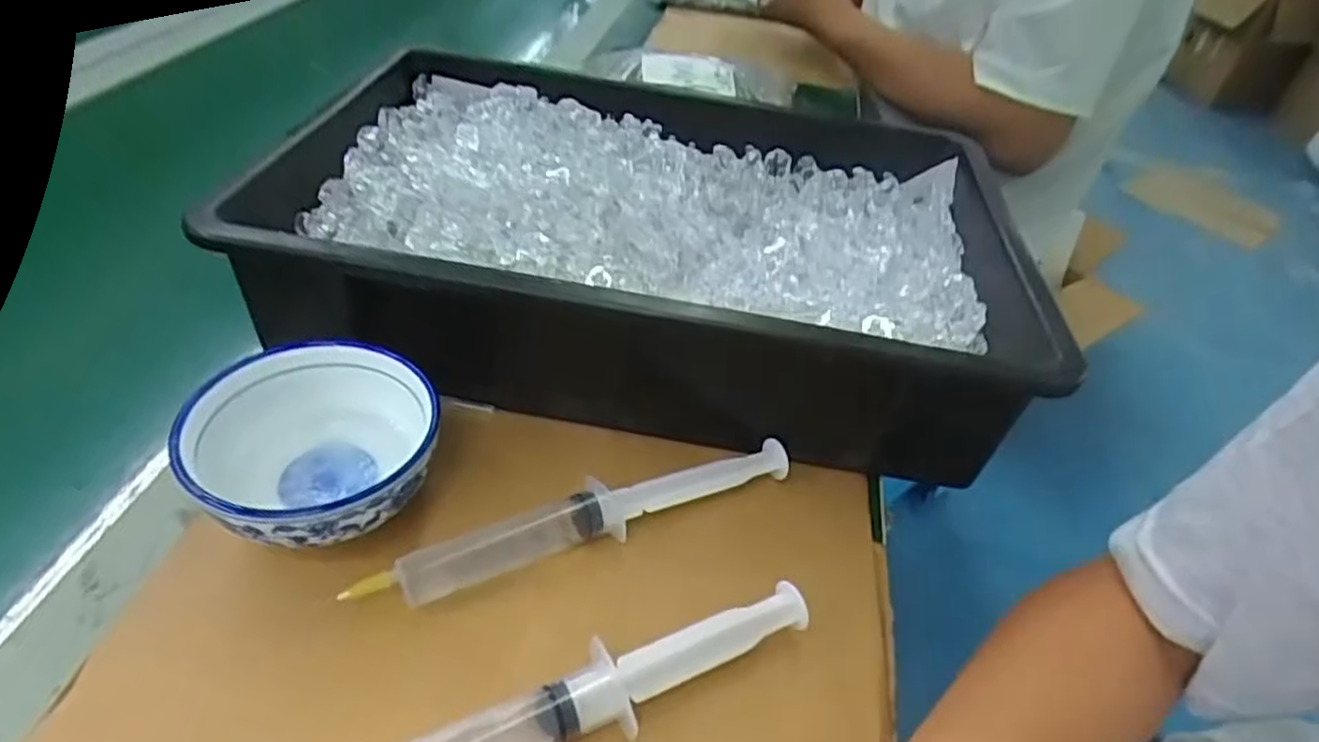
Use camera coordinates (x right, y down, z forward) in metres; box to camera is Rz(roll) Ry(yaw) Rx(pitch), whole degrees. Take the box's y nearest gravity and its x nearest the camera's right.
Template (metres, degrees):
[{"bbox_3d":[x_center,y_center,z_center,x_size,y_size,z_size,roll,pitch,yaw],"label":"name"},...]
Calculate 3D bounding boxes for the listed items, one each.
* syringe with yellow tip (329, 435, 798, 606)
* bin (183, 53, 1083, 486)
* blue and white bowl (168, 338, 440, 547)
[{"bbox_3d":[-0.030,0.066,0.342,0.206,0.021,0.023,-15,46,-25],"label":"syringe with yellow tip"},{"bbox_3d":[-0.009,-0.084,0.471,0.392,0.093,0.291,11,41,3],"label":"bin"},{"bbox_3d":[-0.147,0.039,0.329,0.097,0.055,0.104,5,41,-4],"label":"blue and white bowl"}]

